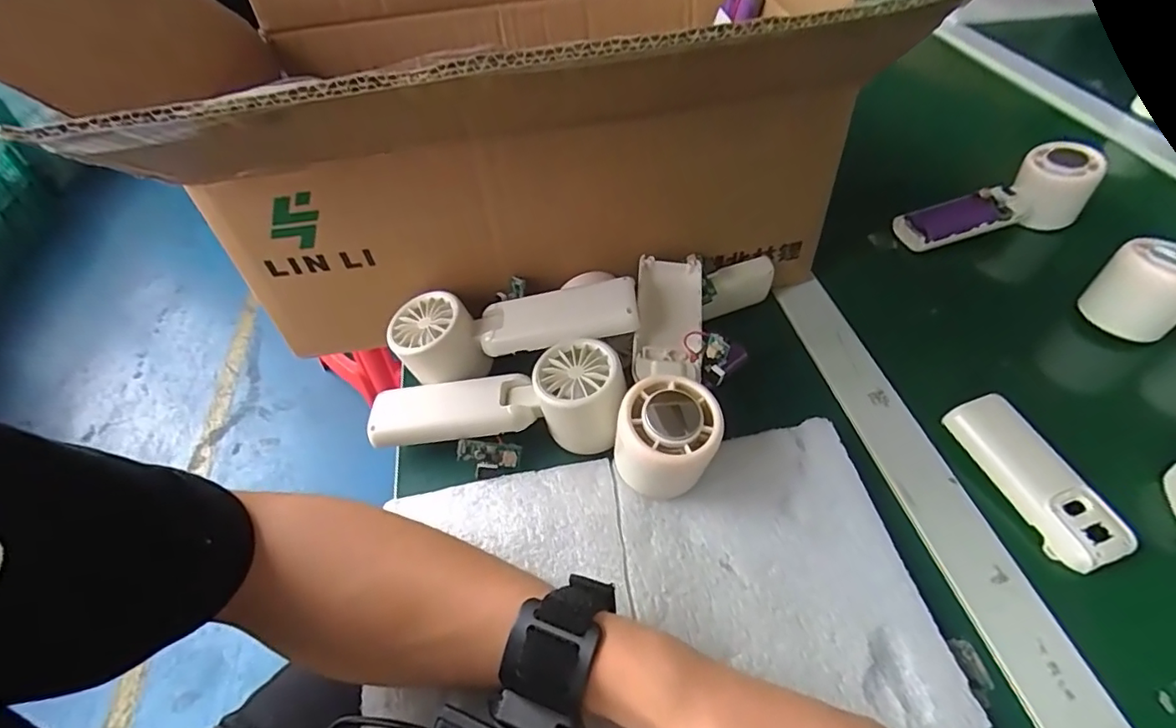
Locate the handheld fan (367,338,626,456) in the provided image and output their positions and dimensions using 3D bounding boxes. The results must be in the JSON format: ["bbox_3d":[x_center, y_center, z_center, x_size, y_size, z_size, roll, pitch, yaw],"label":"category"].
[{"bbox_3d":[-0.059,0.021,0.356,0.158,0.044,0.050,-2,49,2],"label":"handheld fan"}]

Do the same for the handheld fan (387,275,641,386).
[{"bbox_3d":[-0.049,-0.022,0.375,0.159,0.048,0.048,-1,49,3],"label":"handheld fan"}]

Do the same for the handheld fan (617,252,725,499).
[{"bbox_3d":[0.049,0.006,0.352,0.056,0.056,0.149,2,49,6],"label":"handheld fan"}]

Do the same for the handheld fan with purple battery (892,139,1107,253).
[{"bbox_3d":[0.356,-0.144,0.488,0.164,0.053,0.055,-14,49,-8],"label":"handheld fan with purple battery"}]

